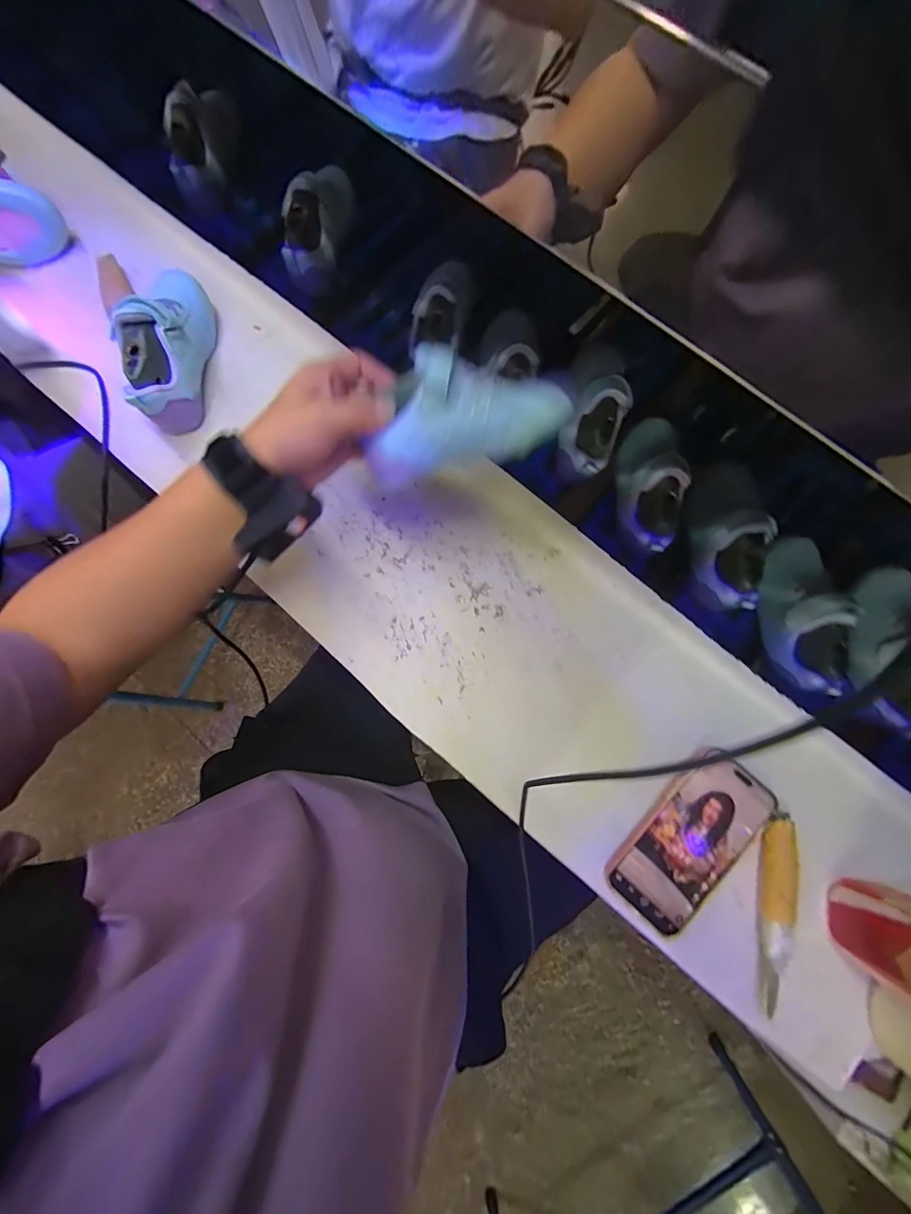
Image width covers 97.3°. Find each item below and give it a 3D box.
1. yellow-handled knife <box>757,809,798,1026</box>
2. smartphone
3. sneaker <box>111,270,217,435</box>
[{"bbox_3d":[0.281,0.268,0.348,0.022,0.025,0.162,9,81,2],"label":"yellow-handled knife"},{"bbox_3d":[0.215,0.210,0.365,0.083,0.017,0.159,42,83,6],"label":"smartphone"},{"bbox_3d":[-0.298,-0.271,0.414,0.054,0.087,0.173,1,81,0],"label":"sneaker"}]

